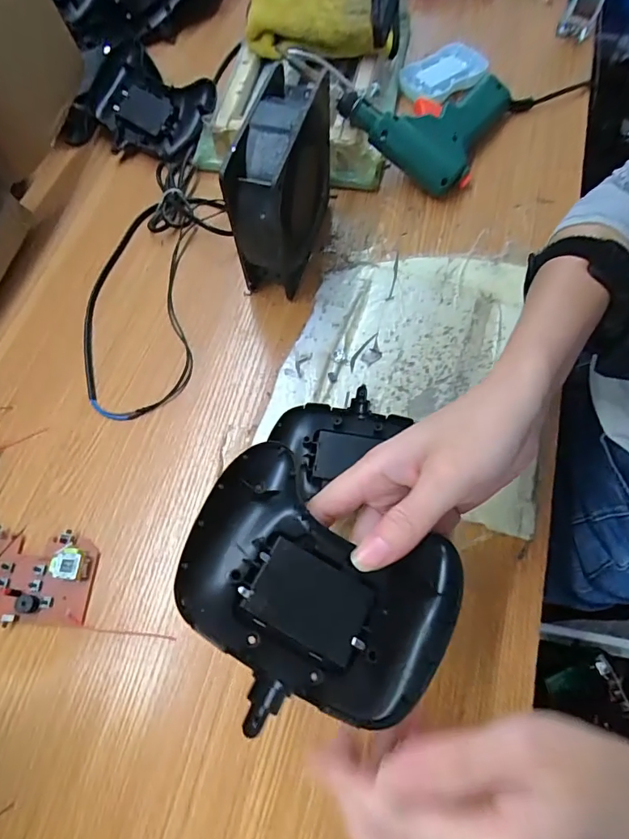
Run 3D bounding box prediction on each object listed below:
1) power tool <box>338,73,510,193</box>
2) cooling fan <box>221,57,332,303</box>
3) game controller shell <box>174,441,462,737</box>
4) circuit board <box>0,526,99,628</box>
[{"bbox_3d":[0.124,-0.275,0.433,0.181,0.044,0.105,-29,69,-10],"label":"power tool"},{"bbox_3d":[-0.023,-0.178,0.364,0.043,0.120,0.121,14,69,8],"label":"cooling fan"},{"bbox_3d":[0.001,0.077,0.208,0.121,0.027,0.096,29,68,9],"label":"game controller shell"},{"bbox_3d":[-0.193,0.102,0.305,0.089,0.013,0.056,3,68,3],"label":"circuit board"}]

